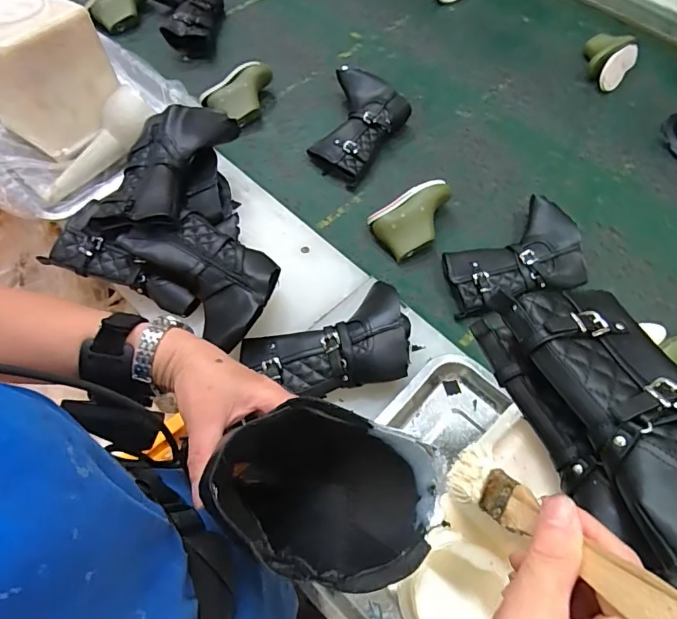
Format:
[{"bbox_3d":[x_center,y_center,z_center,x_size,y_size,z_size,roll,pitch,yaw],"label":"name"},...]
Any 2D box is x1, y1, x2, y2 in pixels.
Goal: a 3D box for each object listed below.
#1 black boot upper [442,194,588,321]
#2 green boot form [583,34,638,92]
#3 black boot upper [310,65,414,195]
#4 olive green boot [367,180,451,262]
[{"bbox_3d":[0.240,-0.076,0.667,0.193,0.044,0.149,-12,62,-8],"label":"black boot upper"},{"bbox_3d":[0.504,-0.476,0.889,0.092,0.043,0.144,34,65,16],"label":"green boot form"},{"bbox_3d":[0.020,-0.307,0.785,0.141,0.053,0.198,29,64,14],"label":"black boot upper"},{"bbox_3d":[0.115,-0.130,0.693,0.127,0.044,0.080,-28,65,-16],"label":"olive green boot"}]

